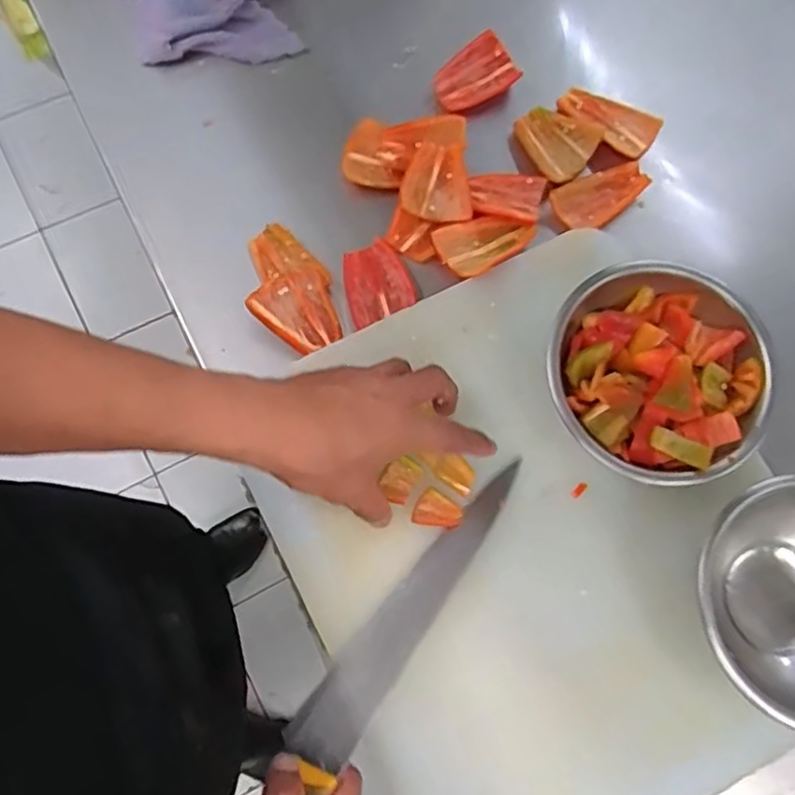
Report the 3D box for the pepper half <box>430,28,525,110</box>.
[{"bbox_3d":[0.067,-0.282,0.593,0.070,0.014,0.050,-33,78,-8],"label":"pepper half"}]

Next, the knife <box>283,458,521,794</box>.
[{"bbox_3d":[-0.027,0.188,0.433,0.038,0.038,0.359,35,69,8],"label":"knife"}]

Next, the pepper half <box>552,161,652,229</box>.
[{"bbox_3d":[0.172,-0.169,0.567,0.081,0.011,0.042,-28,77,-7],"label":"pepper half"}]

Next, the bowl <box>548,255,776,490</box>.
[{"bbox_3d":[0.182,-0.015,0.481,0.143,0.058,0.154,-18,77,-8],"label":"bowl"}]

